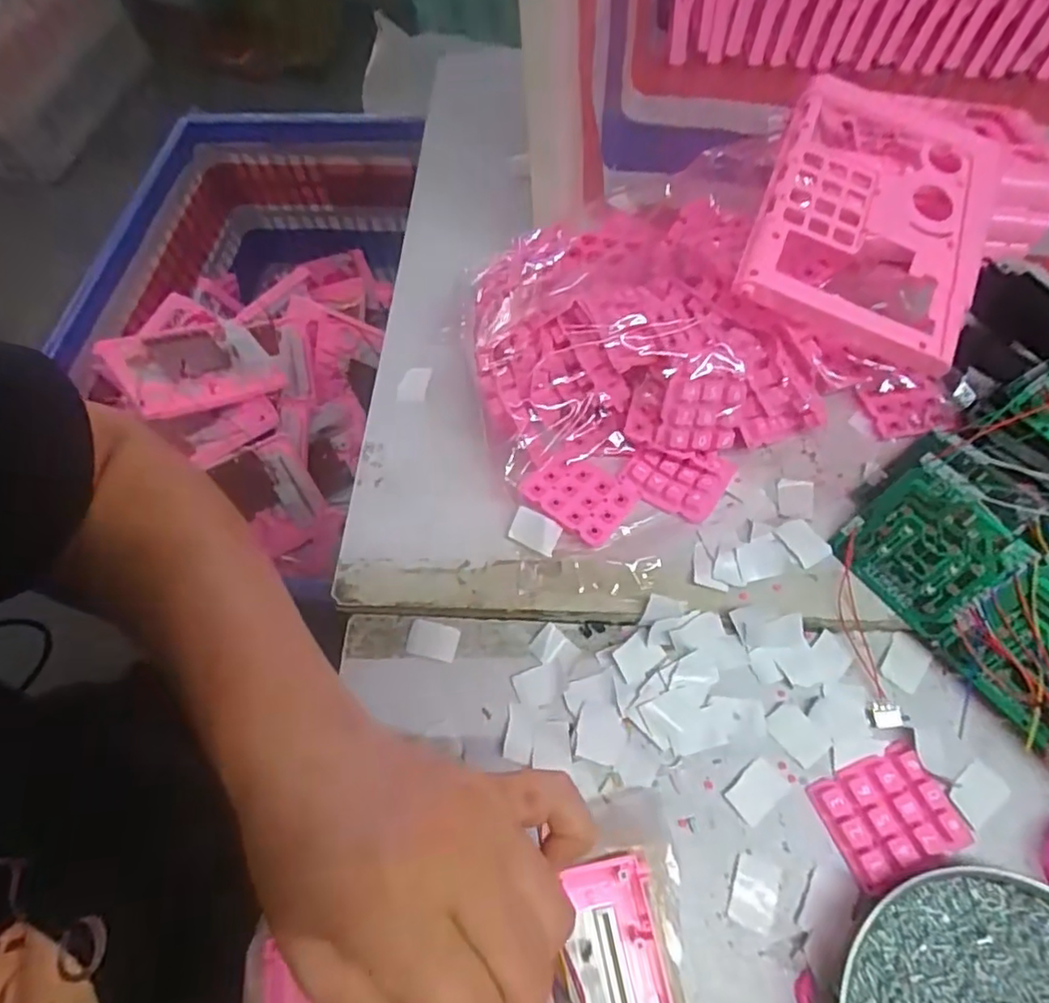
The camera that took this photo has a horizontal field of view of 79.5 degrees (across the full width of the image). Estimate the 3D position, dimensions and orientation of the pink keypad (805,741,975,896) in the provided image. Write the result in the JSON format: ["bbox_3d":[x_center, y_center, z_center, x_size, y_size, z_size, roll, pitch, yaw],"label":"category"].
[{"bbox_3d":[0.177,0.152,0.307,0.059,0.010,0.048,-21,63,-8],"label":"pink keypad"}]

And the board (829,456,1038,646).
[{"bbox_3d":[0.217,0.026,0.339,0.070,0.006,0.070,-48,64,19],"label":"board"}]

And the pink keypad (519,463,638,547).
[{"bbox_3d":[0.033,-0.004,0.377,0.059,0.005,0.047,36,59,13],"label":"pink keypad"}]

